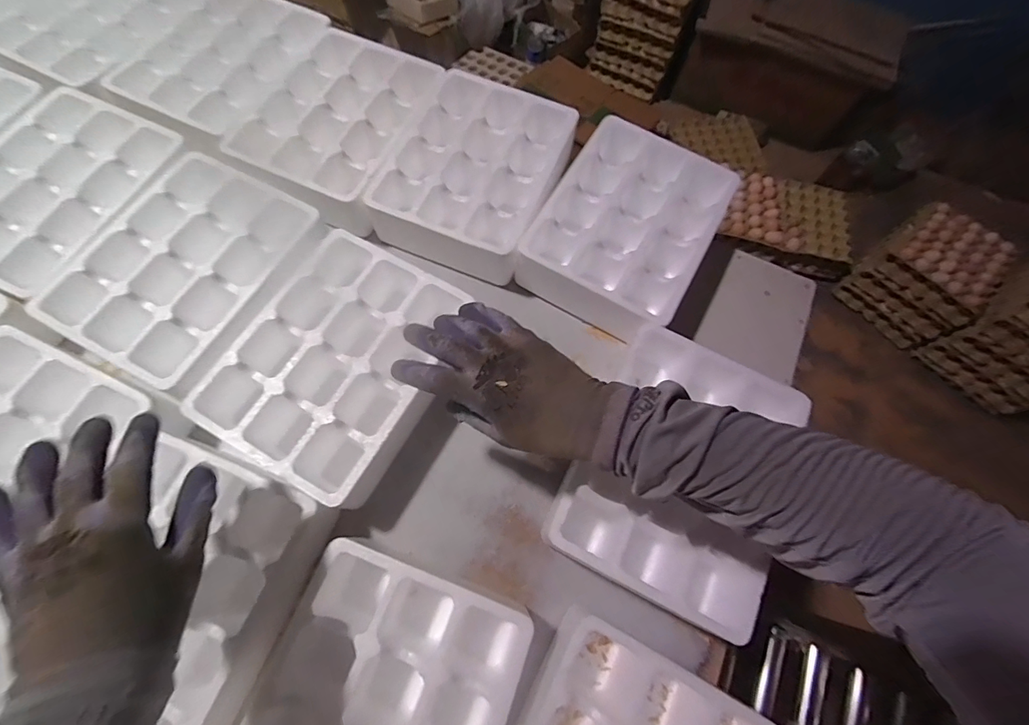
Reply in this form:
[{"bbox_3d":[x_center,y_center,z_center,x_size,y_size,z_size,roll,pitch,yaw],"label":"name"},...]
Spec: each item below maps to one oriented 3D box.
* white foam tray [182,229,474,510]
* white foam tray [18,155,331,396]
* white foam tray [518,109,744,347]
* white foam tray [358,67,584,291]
[{"bbox_3d":[-0.179,0.000,0.463,0.184,0.063,0.241,27,71,8],"label":"white foam tray"},{"bbox_3d":[-0.345,-0.103,0.466,0.194,0.027,0.232,30,71,9],"label":"white foam tray"},{"bbox_3d":[0.137,-0.167,0.536,0.180,0.065,0.244,30,70,8],"label":"white foam tray"},{"bbox_3d":[-0.047,-0.233,0.555,0.188,0.069,0.249,22,70,5],"label":"white foam tray"}]

